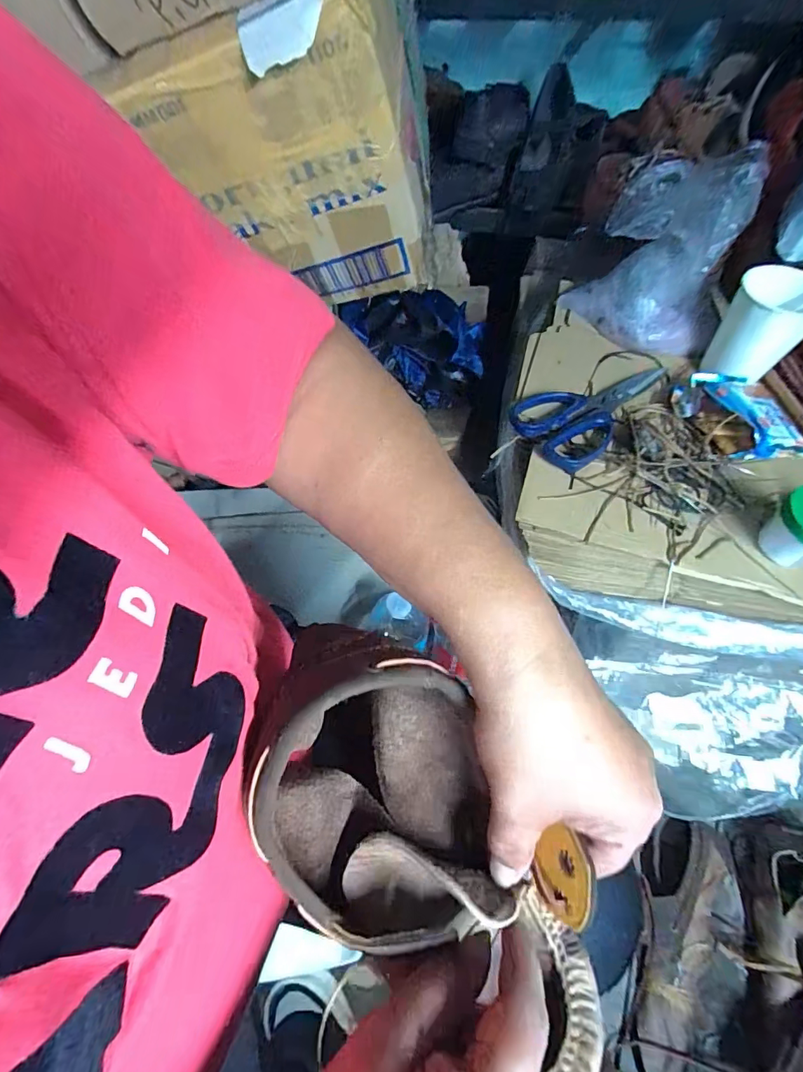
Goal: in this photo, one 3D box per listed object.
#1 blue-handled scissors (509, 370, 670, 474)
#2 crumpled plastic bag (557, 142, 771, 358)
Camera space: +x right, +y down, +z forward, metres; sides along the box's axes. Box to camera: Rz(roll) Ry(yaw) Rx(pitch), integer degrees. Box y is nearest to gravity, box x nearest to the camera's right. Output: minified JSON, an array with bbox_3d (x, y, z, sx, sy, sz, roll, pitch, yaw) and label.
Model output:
[{"bbox_3d":[0.177,-0.122,0.422,0.158,0.011,0.083,-35,62,-19],"label":"blue-handled scissors"},{"bbox_3d":[0.239,-0.268,0.429,0.092,0.148,0.131,-20,58,-11],"label":"crumpled plastic bag"}]

